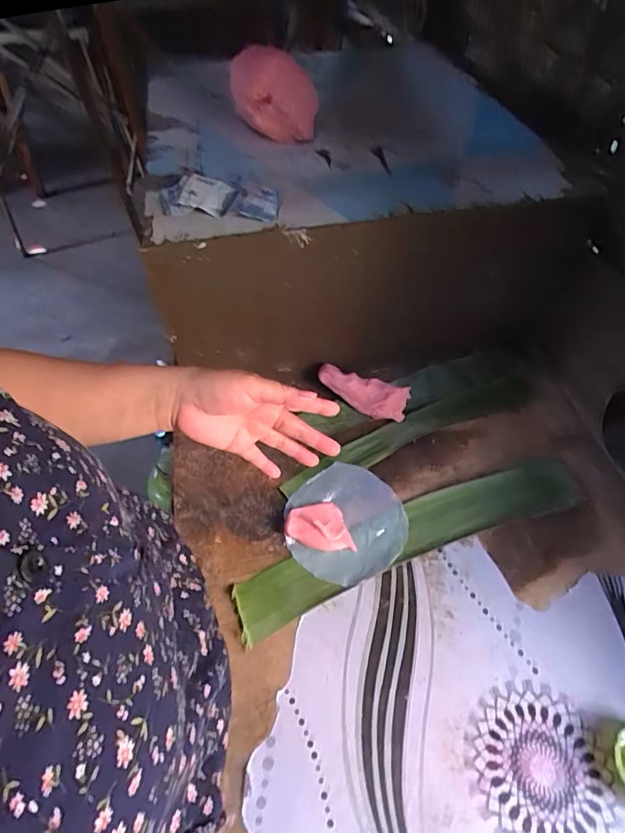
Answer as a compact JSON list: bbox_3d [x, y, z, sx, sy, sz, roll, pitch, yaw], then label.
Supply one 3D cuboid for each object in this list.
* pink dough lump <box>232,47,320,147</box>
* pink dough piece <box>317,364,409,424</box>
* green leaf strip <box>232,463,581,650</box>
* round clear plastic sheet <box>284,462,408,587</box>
[{"bbox_3d":[-0.051,-0.433,0.646,0.115,0.090,0.124,-7,53,-3],"label":"pink dough lump"},{"bbox_3d":[0.068,-0.033,0.663,0.129,0.039,0.043,22,57,18],"label":"pink dough piece"},{"bbox_3d":[0.113,0.135,0.550,0.414,0.009,0.077,-19,55,-12],"label":"green leaf strip"},{"bbox_3d":[0.038,0.124,0.566,0.140,0.009,0.138,-1,53,1],"label":"round clear plastic sheet"}]

